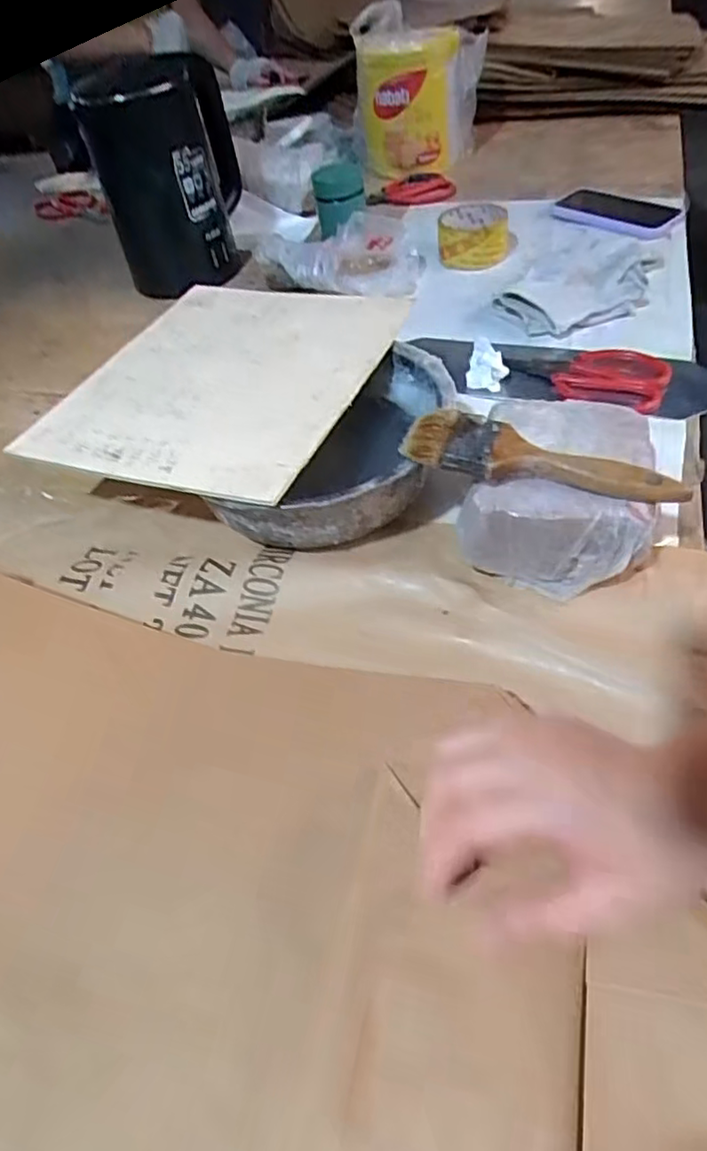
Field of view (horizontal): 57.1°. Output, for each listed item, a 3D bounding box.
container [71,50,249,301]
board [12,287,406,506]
[{"bbox_3d":[-0.230,-0.500,0.833,0.131,0.229,0.145,-2,49,8],"label":"container"},{"bbox_3d":[-0.103,-0.171,0.538,0.231,0.007,0.290,11,49,19],"label":"board"}]

